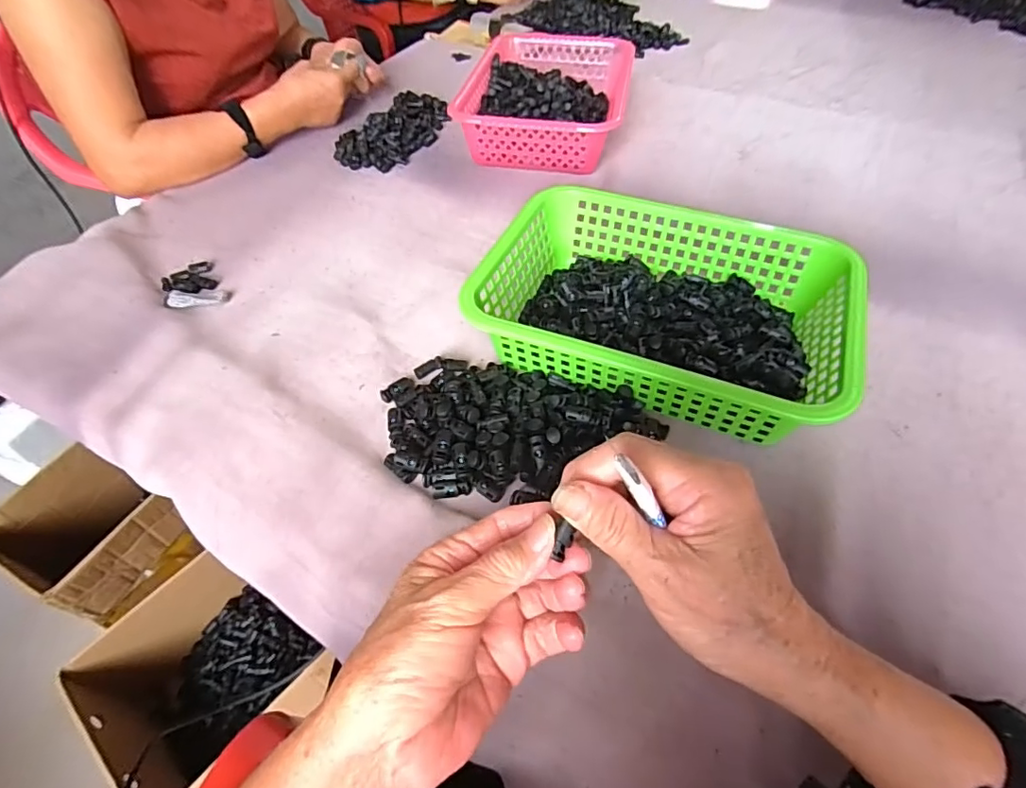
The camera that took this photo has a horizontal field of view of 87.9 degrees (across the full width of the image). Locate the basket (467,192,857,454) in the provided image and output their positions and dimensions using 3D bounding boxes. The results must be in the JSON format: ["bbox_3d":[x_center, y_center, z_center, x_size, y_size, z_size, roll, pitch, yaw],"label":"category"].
[{"bbox_3d":[0.128,-0.076,0.467,0.288,0.082,0.203,19,51,15],"label":"basket"}]

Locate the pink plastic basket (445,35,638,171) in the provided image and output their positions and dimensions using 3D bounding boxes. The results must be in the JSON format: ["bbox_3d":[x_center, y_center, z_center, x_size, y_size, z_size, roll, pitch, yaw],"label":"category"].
[{"bbox_3d":[0.054,-0.434,0.787,0.218,0.078,0.330,9,49,7],"label":"pink plastic basket"}]

